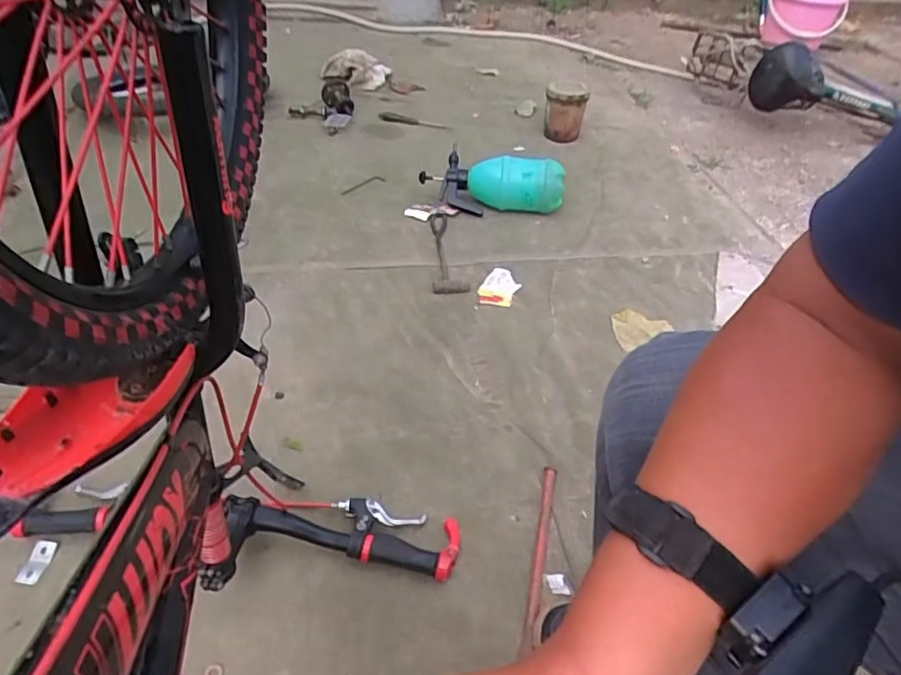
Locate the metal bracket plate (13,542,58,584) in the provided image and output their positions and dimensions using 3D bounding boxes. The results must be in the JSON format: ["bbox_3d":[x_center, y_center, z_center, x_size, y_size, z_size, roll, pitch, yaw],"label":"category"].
[{"bbox_3d":[-0.513,0.279,0.708,0.031,0.008,0.051,7,42,2],"label":"metal bracket plate"}]

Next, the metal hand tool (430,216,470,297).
[{"bbox_3d":[-0.005,-0.195,1.284,0.076,0.022,0.301,1,42,-5],"label":"metal hand tool"}]

